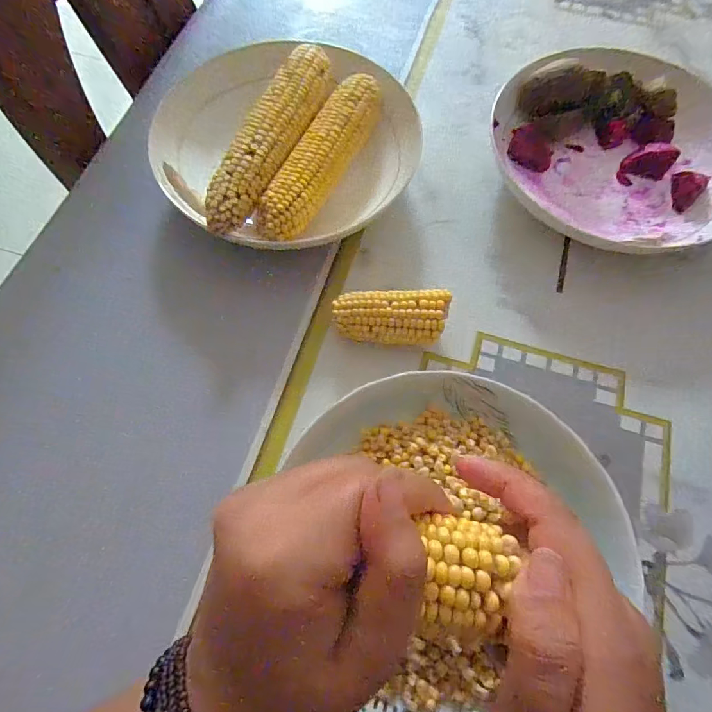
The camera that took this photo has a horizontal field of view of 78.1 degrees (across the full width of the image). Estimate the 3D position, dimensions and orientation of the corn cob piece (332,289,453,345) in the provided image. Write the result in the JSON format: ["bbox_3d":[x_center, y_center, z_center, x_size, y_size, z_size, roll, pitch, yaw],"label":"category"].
[{"bbox_3d":[0.024,-0.023,0.306,0.076,0.036,0.036,0,68,0],"label":"corn cob piece"}]

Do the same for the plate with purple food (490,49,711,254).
[{"bbox_3d":[0.223,-0.169,0.359,0.179,0.055,0.187,0,68,0],"label":"plate with purple food"}]

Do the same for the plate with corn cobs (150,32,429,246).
[{"bbox_3d":[-0.060,-0.177,0.352,0.204,0.062,0.200,0,68,0],"label":"plate with corn cobs"}]

